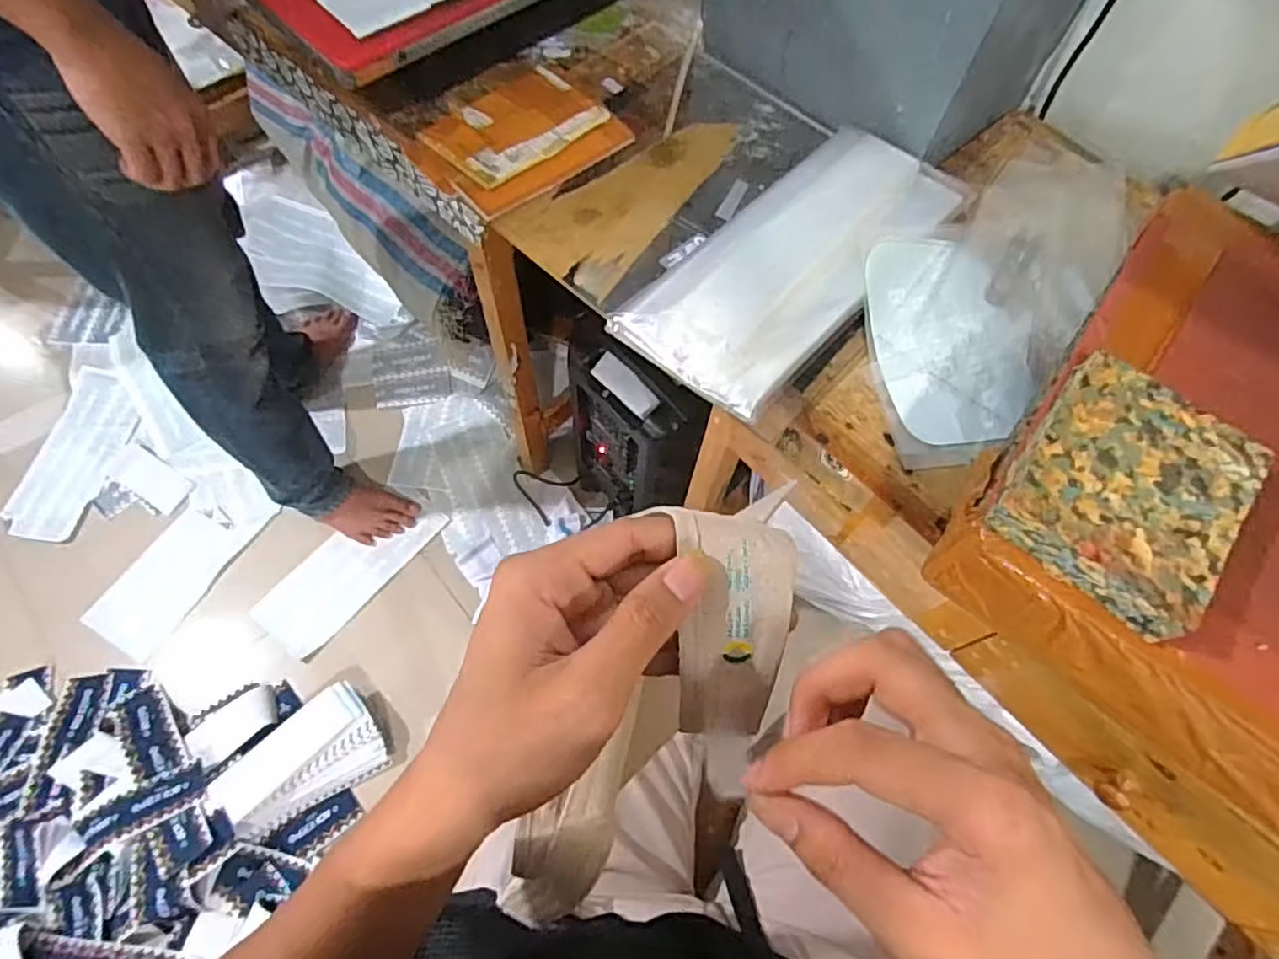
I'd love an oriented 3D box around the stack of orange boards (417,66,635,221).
[{"bbox_3d":[-0.118,-0.344,0.653,0.175,0.021,0.133,-38,73,-18],"label":"stack of orange boards"}]

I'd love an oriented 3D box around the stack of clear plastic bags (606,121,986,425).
[{"bbox_3d":[0.148,-0.212,0.607,0.159,0.031,0.364,40,70,14],"label":"stack of clear plastic bags"}]

